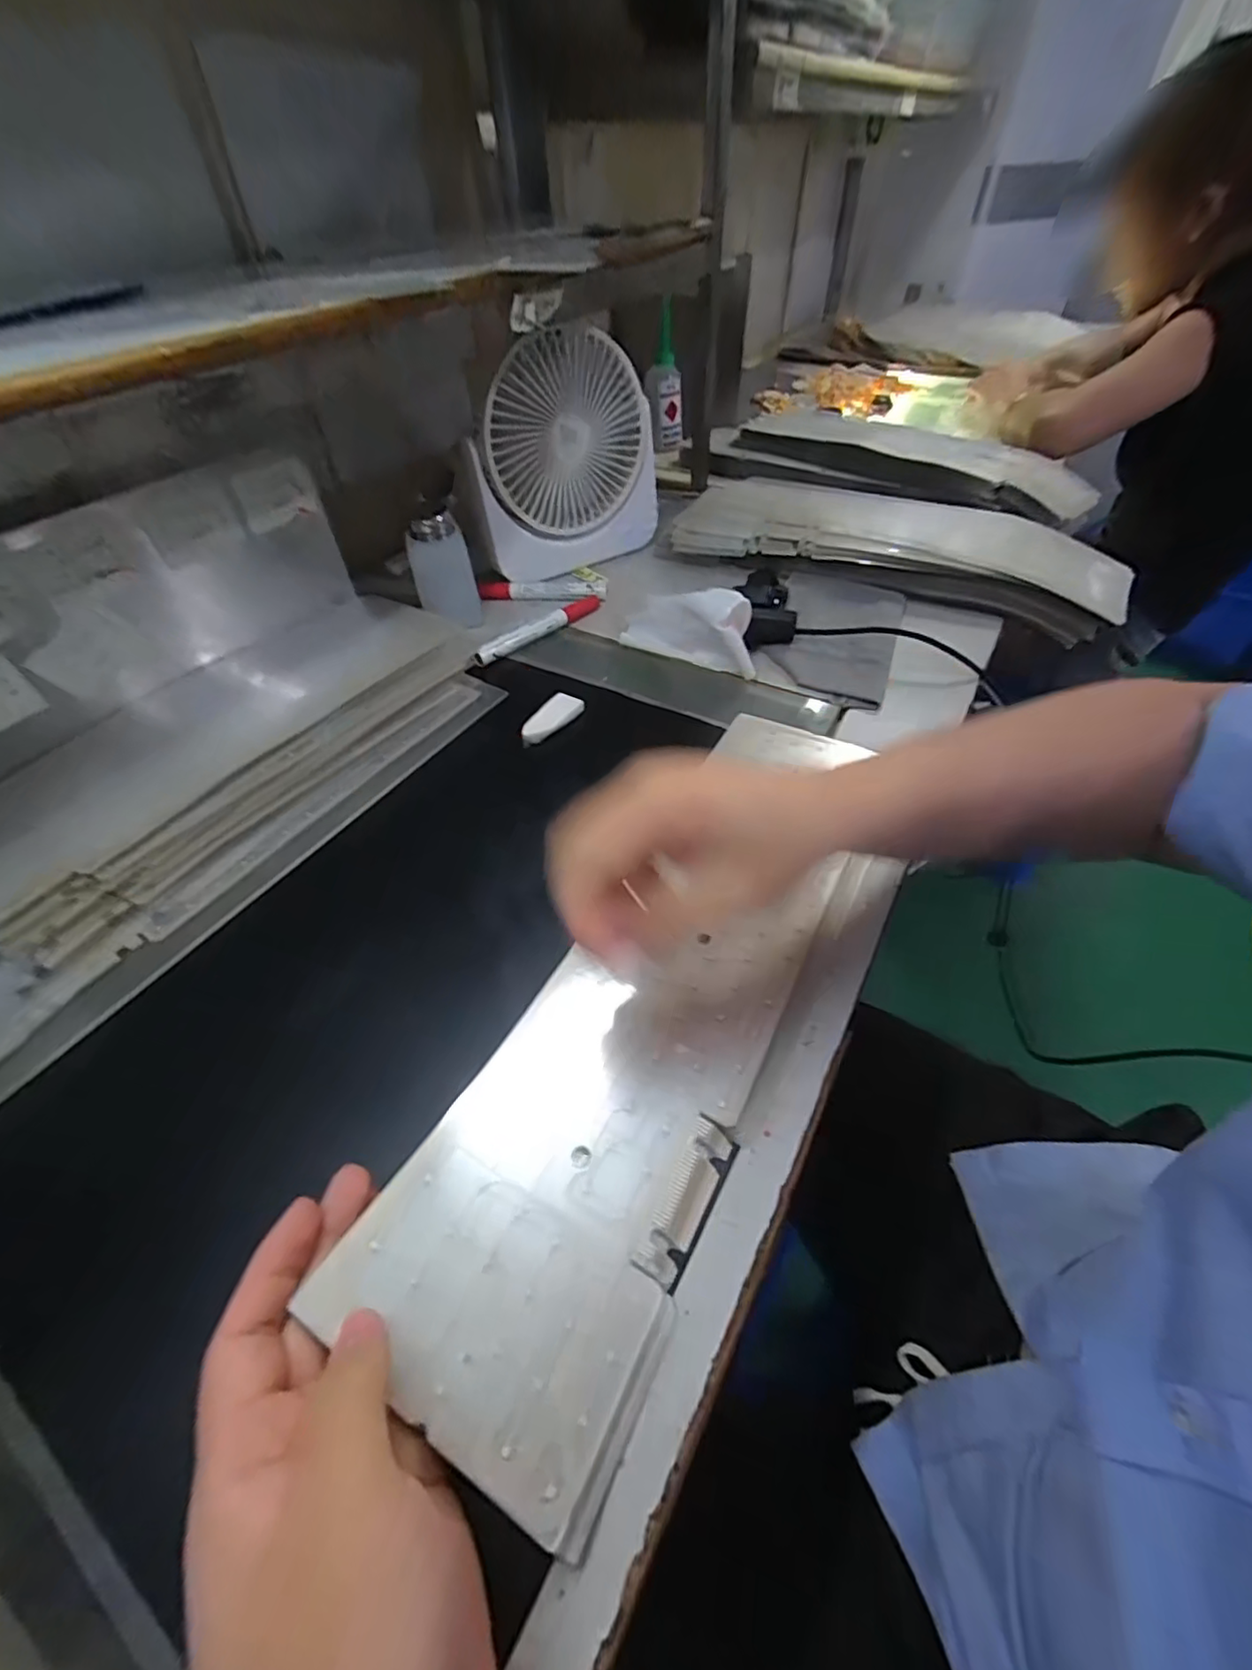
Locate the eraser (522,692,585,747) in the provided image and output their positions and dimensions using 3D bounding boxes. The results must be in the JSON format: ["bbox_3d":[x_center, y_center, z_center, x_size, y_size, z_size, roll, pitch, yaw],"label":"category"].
[{"bbox_3d":[-0.061,-0.090,0.468,0.026,0.012,0.060,27,56,24],"label":"eraser"}]

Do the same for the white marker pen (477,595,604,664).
[{"bbox_3d":[-0.079,-0.194,0.559,0.019,0.016,0.149,33,58,28],"label":"white marker pen"}]

